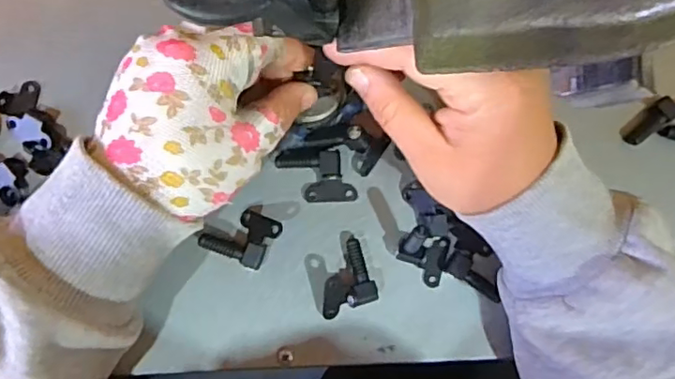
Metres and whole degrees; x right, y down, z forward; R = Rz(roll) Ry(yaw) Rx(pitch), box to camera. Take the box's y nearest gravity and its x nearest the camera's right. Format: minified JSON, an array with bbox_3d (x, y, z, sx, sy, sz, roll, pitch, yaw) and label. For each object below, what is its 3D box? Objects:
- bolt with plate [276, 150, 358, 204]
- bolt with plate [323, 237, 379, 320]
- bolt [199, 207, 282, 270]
[{"bbox_3d":[-0.011,-0.006,0.328,0.042,0.009,0.029,-5,92,-5],"label":"bolt with plate"},{"bbox_3d":[0.003,0.050,0.326,0.032,0.011,0.035,-22,93,-4],"label":"bolt with plate"},{"bbox_3d":[-0.052,0.024,0.319,0.036,0.016,0.029,27,89,-5],"label":"bolt"}]

